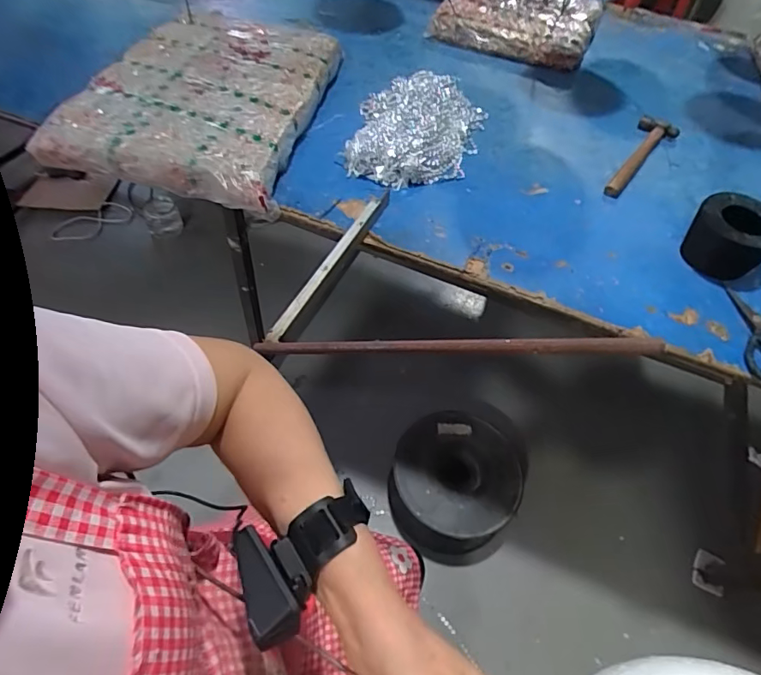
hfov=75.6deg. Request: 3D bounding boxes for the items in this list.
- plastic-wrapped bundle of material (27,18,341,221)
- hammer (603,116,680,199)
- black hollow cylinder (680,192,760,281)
[{"bbox_3d":[-0.309,-0.443,0.892,0.395,0.059,0.575,8,51,1],"label":"plastic-wrapped bundle of material"},{"bbox_3d":[0.474,-0.331,0.893,0.071,0.025,0.295,30,54,18],"label":"hammer"},{"bbox_3d":[0.516,-0.147,0.724,0.110,0.078,0.114,-32,60,-27],"label":"black hollow cylinder"}]

